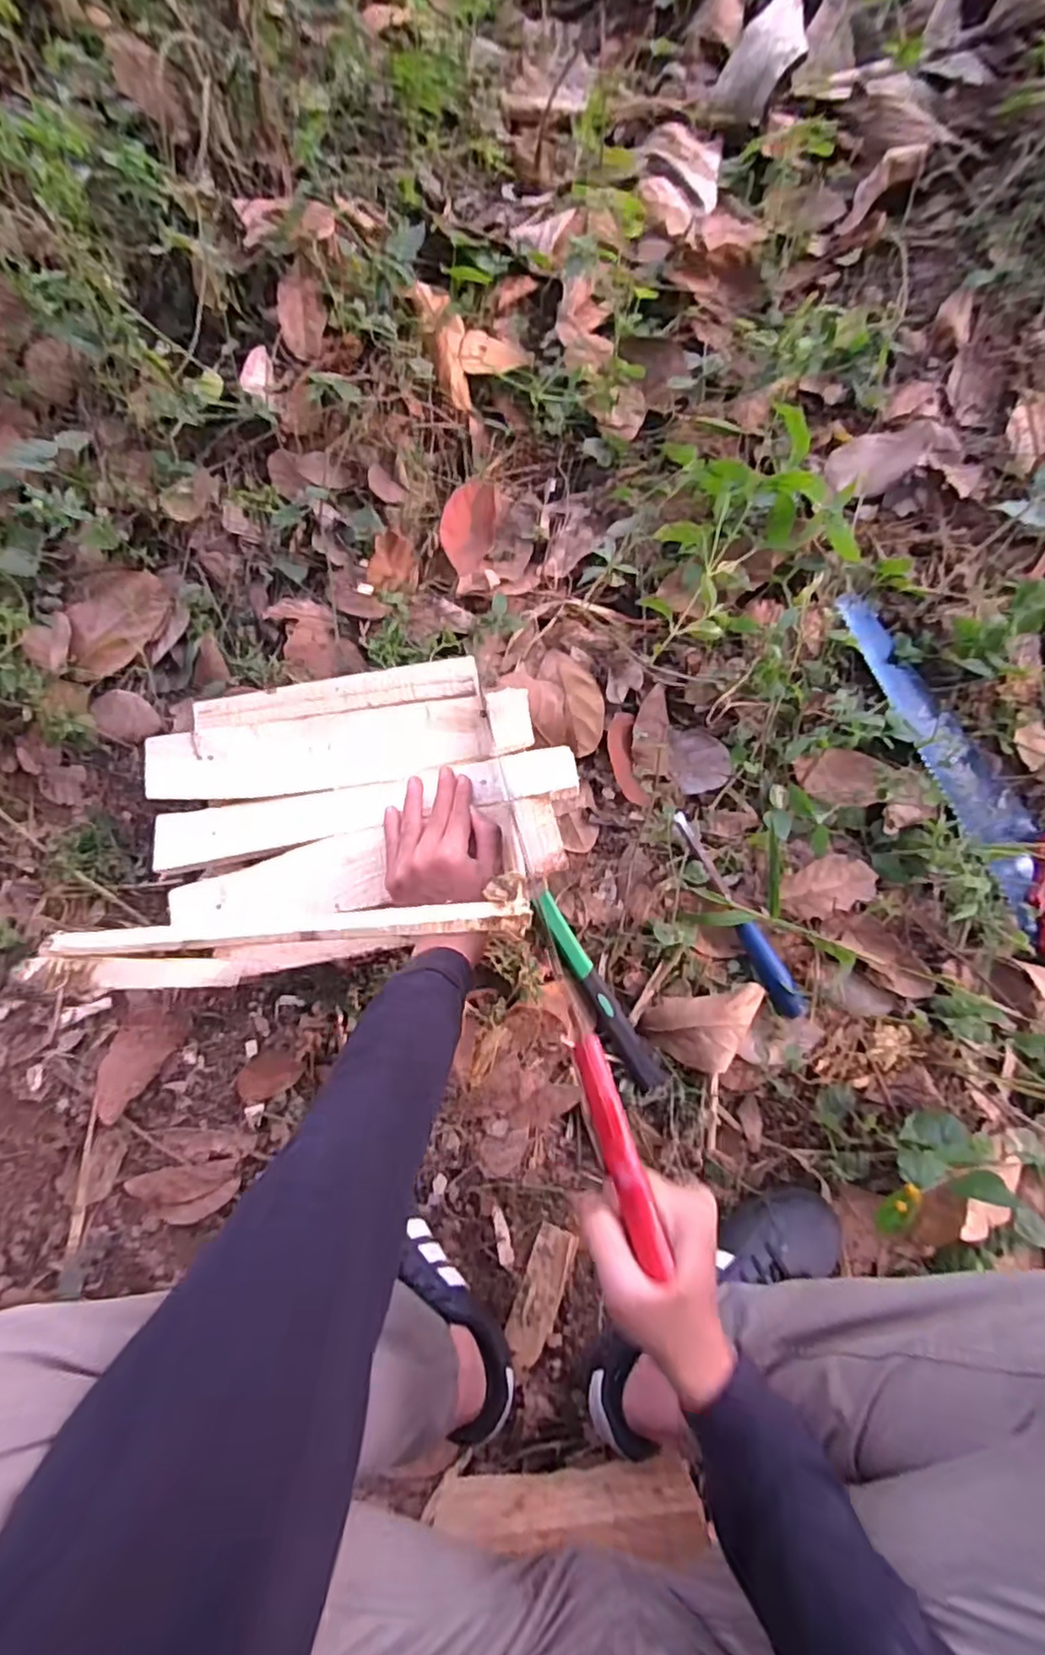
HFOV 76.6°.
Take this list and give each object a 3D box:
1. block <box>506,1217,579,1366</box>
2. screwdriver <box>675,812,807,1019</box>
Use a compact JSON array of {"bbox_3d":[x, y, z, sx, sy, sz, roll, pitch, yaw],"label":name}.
[{"bbox_3d":[0.017,0.442,0.628,0.039,0.012,0.115,20,80,3],"label":"block"},{"bbox_3d":[0.219,0.086,0.662,0.028,0.024,0.229,-28,81,-6],"label":"screwdriver"}]

